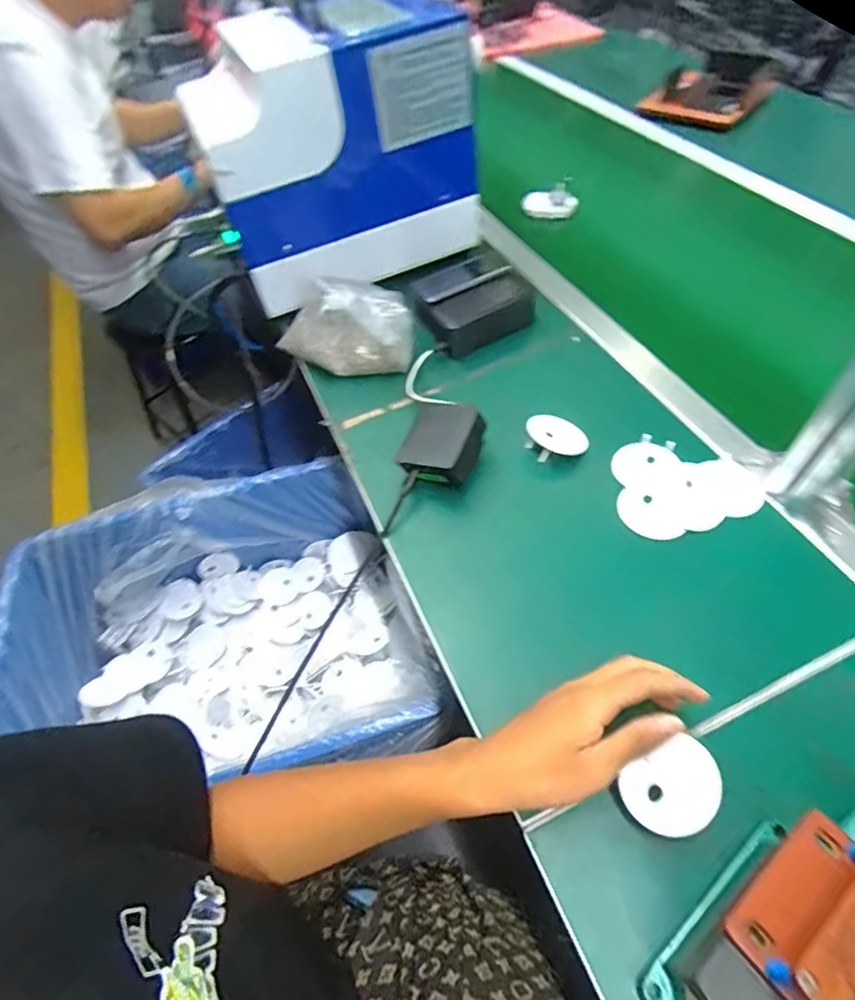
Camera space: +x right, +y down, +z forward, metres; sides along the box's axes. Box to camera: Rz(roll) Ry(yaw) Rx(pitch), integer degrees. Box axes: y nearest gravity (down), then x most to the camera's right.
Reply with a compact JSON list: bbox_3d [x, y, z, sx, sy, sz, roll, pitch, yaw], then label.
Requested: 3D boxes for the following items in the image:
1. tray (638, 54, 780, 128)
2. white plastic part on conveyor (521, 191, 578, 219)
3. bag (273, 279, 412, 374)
[{"bbox_3d":[0.554,-0.792,1.030,0.191,0.061,0.203,34,64,26],"label":"tray"},{"bbox_3d":[0.195,-0.471,0.853,0.086,0.031,0.031,7,55,10],"label":"white plastic part on conveyor"},{"bbox_3d":[-0.108,-0.208,0.648,0.187,0.101,0.054,11,56,13],"label":"bag"}]

